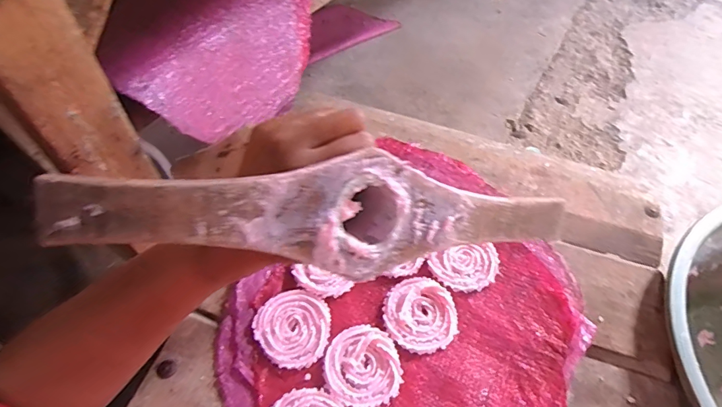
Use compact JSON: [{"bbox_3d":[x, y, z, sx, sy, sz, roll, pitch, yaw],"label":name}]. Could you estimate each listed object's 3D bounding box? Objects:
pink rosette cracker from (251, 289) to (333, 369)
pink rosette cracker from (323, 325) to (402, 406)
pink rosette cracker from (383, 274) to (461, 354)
[{"bbox_3d":[-0.069,0.127,0.458,0.076,0.006,0.078,1,55,-1],"label":"pink rosette cracker"},{"bbox_3d":[0.003,0.161,0.437,0.076,0.007,0.075,1,55,-1],"label":"pink rosette cracker"},{"bbox_3d":[0.063,0.117,0.470,0.074,0.011,0.079,1,55,-1],"label":"pink rosette cracker"}]

